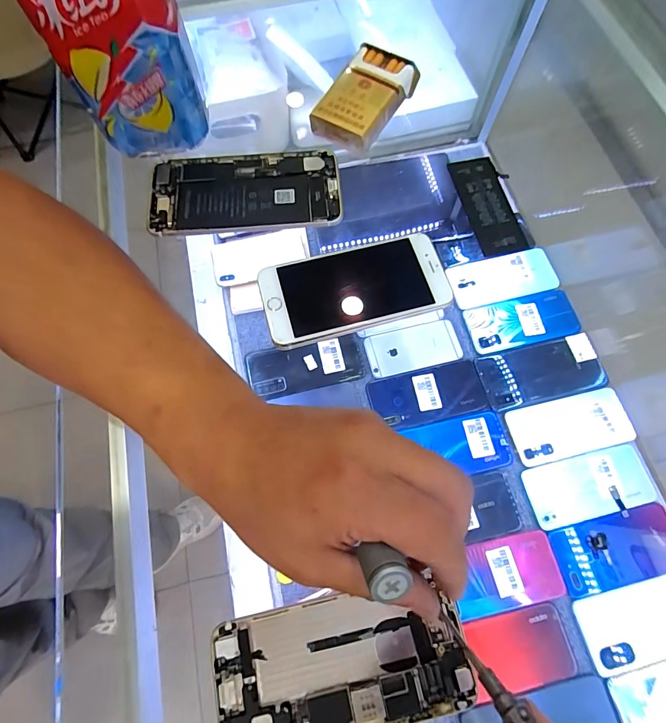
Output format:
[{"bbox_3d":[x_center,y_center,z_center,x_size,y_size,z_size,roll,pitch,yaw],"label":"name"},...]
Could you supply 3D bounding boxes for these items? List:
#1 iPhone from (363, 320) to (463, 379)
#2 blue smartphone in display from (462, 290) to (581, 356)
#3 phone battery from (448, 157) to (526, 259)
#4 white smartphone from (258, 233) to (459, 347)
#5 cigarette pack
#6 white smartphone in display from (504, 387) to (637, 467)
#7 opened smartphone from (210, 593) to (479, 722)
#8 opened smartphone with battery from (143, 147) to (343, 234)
[{"bbox_3d":[0.117,-0.020,0.576,0.137,0.013,0.063,-13,71,-3],"label":"iPhone"},{"bbox_3d":[0.282,-0.059,0.587,0.161,0.007,0.075,-12,71,-3],"label":"blue smartphone in display"},{"bbox_3d":[0.126,-0.127,0.322,0.035,0.008,0.093,-12,70,-3],"label":"phone battery"},{"bbox_3d":[0.016,-0.055,0.288,0.133,0.009,0.066,-16,70,-5],"label":"white smartphone"},{"bbox_3d":[0.030,-0.234,0.349,0.058,0.029,0.095,33,73,13],"label":"cigarette pack"},{"bbox_3d":[0.322,0.087,0.533,0.162,0.005,0.077,-13,71,-3],"label":"white smartphone in display"},{"bbox_3d":[0.005,0.168,0.214,0.135,0.007,0.066,-6,71,-1],"label":"opened smartphone"},{"bbox_3d":[-0.073,-0.140,0.324,0.154,0.010,0.077,-6,69,-1],"label":"opened smartphone with battery"}]

